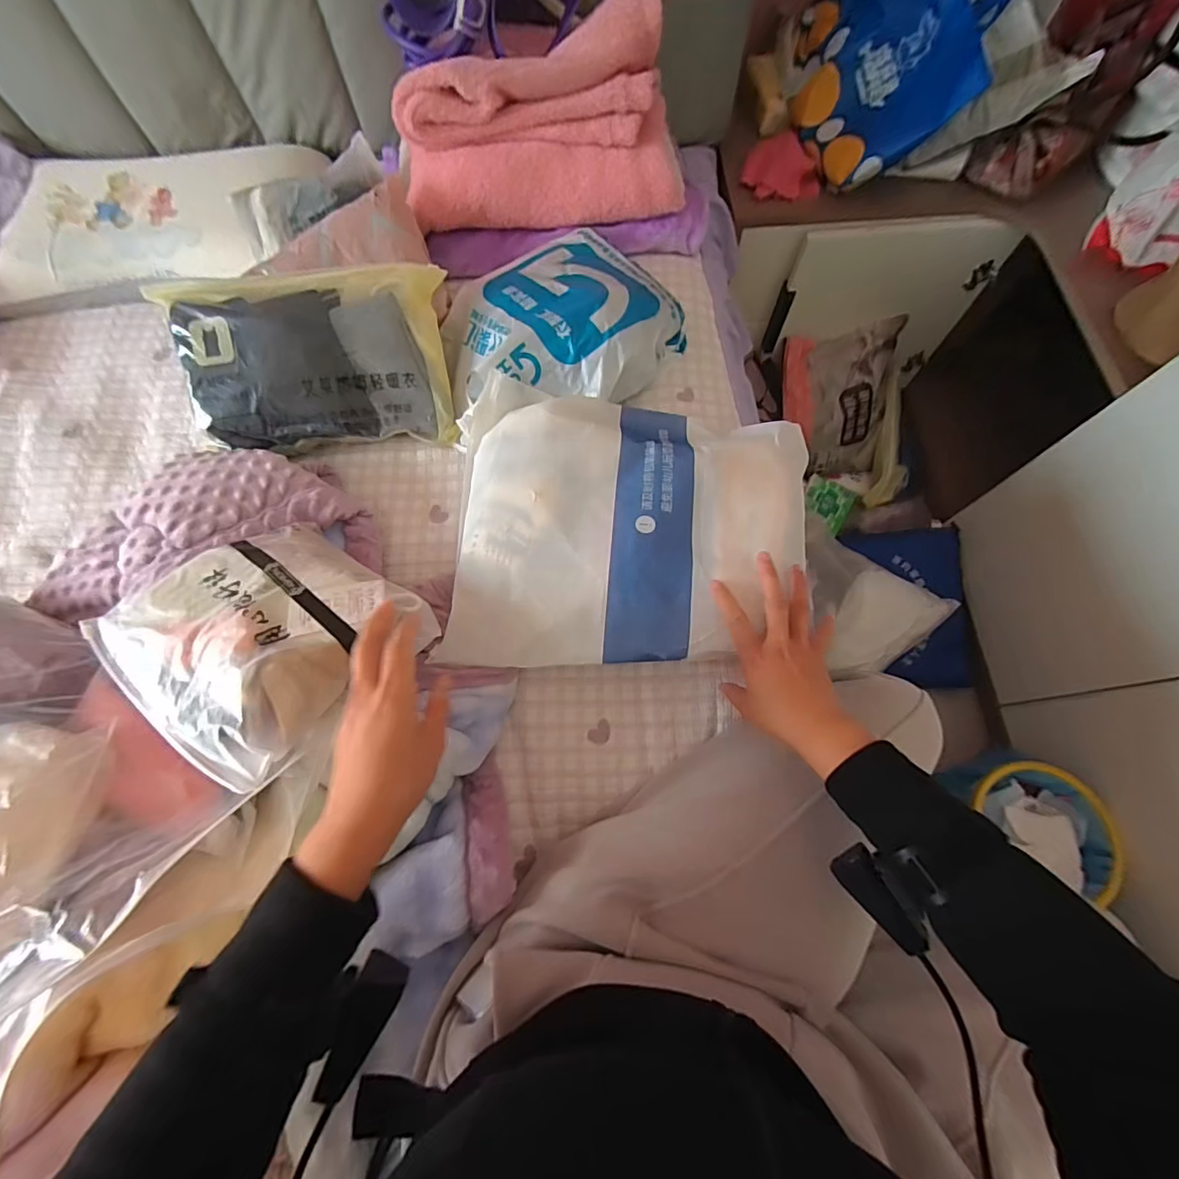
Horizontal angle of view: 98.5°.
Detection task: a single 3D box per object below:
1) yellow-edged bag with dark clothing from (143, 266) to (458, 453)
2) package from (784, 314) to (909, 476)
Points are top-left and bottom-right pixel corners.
[{"bbox_3d":[-0.315,-0.263,0.589,0.294,0.066,0.192,-10,110,-5],"label":"yellow-edged bag with dark clothing"},{"bbox_3d":[0.558,-0.405,1.121,0.258,0.071,0.304,-13,113,-4],"label":"package"}]

